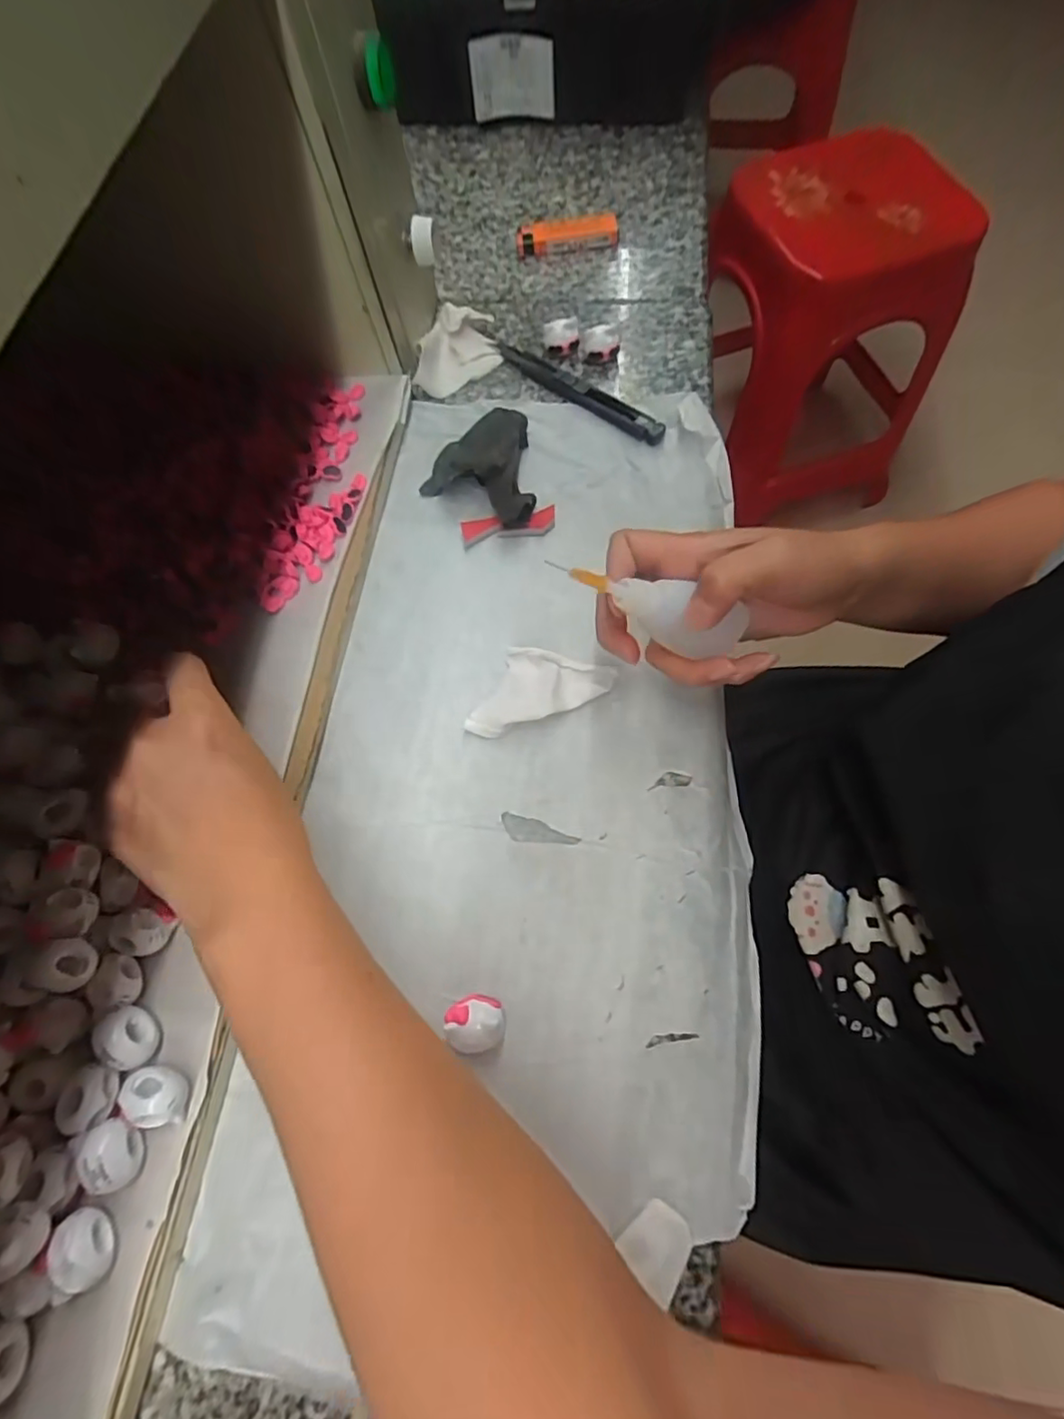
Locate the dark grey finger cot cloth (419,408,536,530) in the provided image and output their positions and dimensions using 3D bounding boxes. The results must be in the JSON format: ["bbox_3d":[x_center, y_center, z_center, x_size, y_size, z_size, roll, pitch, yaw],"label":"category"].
[{"bbox_3d":[-0.034,-0.143,0.369,0.068,0.034,0.073,-7,68,1],"label":"dark grey finger cot cloth"}]

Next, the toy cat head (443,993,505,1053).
[{"bbox_3d":[-0.024,0.138,0.263,0.025,0.017,0.020,-7,68,2],"label":"toy cat head"}]

